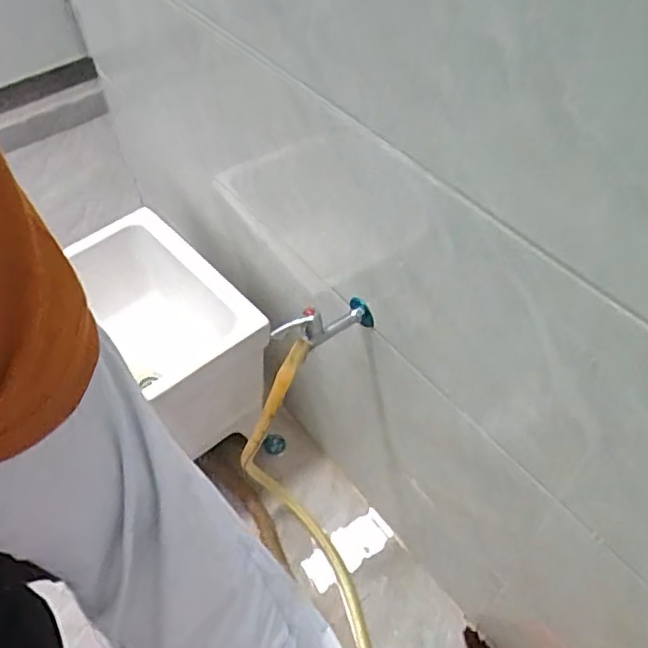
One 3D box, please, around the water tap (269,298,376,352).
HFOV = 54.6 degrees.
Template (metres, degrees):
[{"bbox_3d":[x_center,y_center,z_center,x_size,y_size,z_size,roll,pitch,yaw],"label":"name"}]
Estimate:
[{"bbox_3d":[-0.002,-0.004,0.833,0.144,0.059,0.039,-12,51,-25],"label":"water tap"}]

